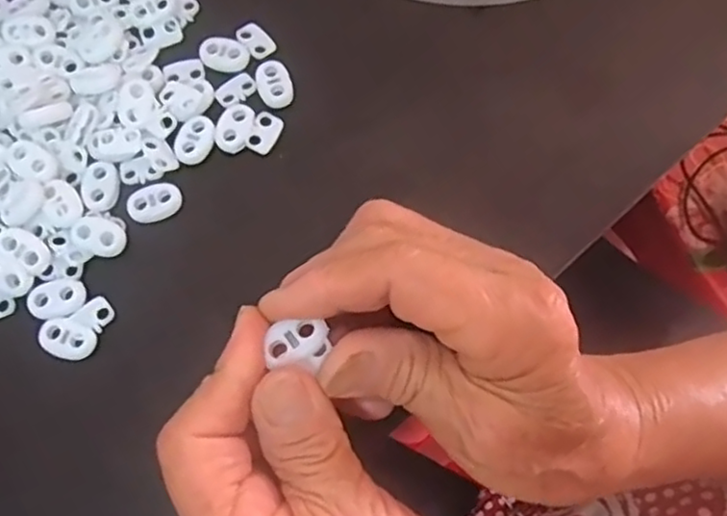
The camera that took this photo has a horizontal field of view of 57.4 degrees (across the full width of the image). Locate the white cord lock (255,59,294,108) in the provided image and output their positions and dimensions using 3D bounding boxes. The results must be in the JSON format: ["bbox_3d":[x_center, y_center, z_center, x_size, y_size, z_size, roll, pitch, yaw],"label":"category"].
[{"bbox_3d":[-0.040,-0.079,0.296,0.015,0.004,0.024,-18,74,-6],"label":"white cord lock"}]

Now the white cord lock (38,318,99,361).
[{"bbox_3d":[-0.118,0.031,0.263,0.023,0.004,0.016,18,74,5],"label":"white cord lock"}]

